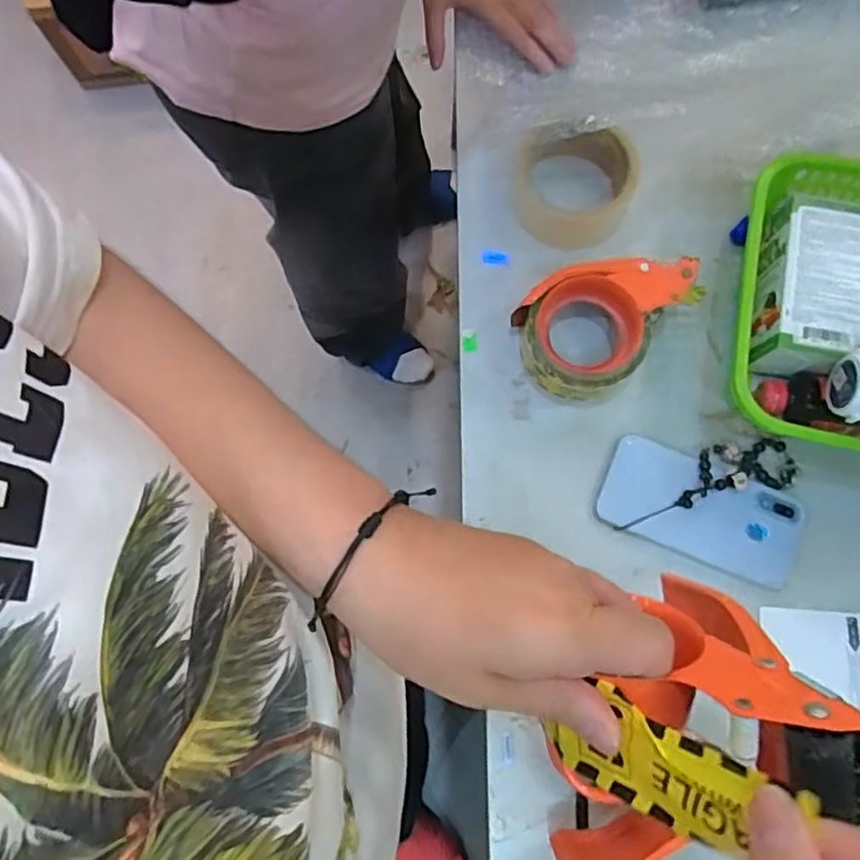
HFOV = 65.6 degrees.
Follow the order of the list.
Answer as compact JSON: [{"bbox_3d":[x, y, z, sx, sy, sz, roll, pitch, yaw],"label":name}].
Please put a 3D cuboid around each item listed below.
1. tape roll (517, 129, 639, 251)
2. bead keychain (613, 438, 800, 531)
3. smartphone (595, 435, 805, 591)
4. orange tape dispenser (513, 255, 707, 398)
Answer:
[{"bbox_3d":[0.124,-0.212,0.573,0.098,0.053,0.099,0,79,0],"label":"tape roll"},{"bbox_3d":[0.220,0.037,0.526,0.153,0.016,0.045,-13,80,-3],"label":"bead keychain"},{"bbox_3d":[0.215,0.063,0.528,0.156,0.008,0.073,22,80,4],"label":"smartphone"},{"bbox_3d":[0.148,-0.085,0.535,0.149,0.062,0.094,-20,80,-4],"label":"orange tape dispenser"}]

